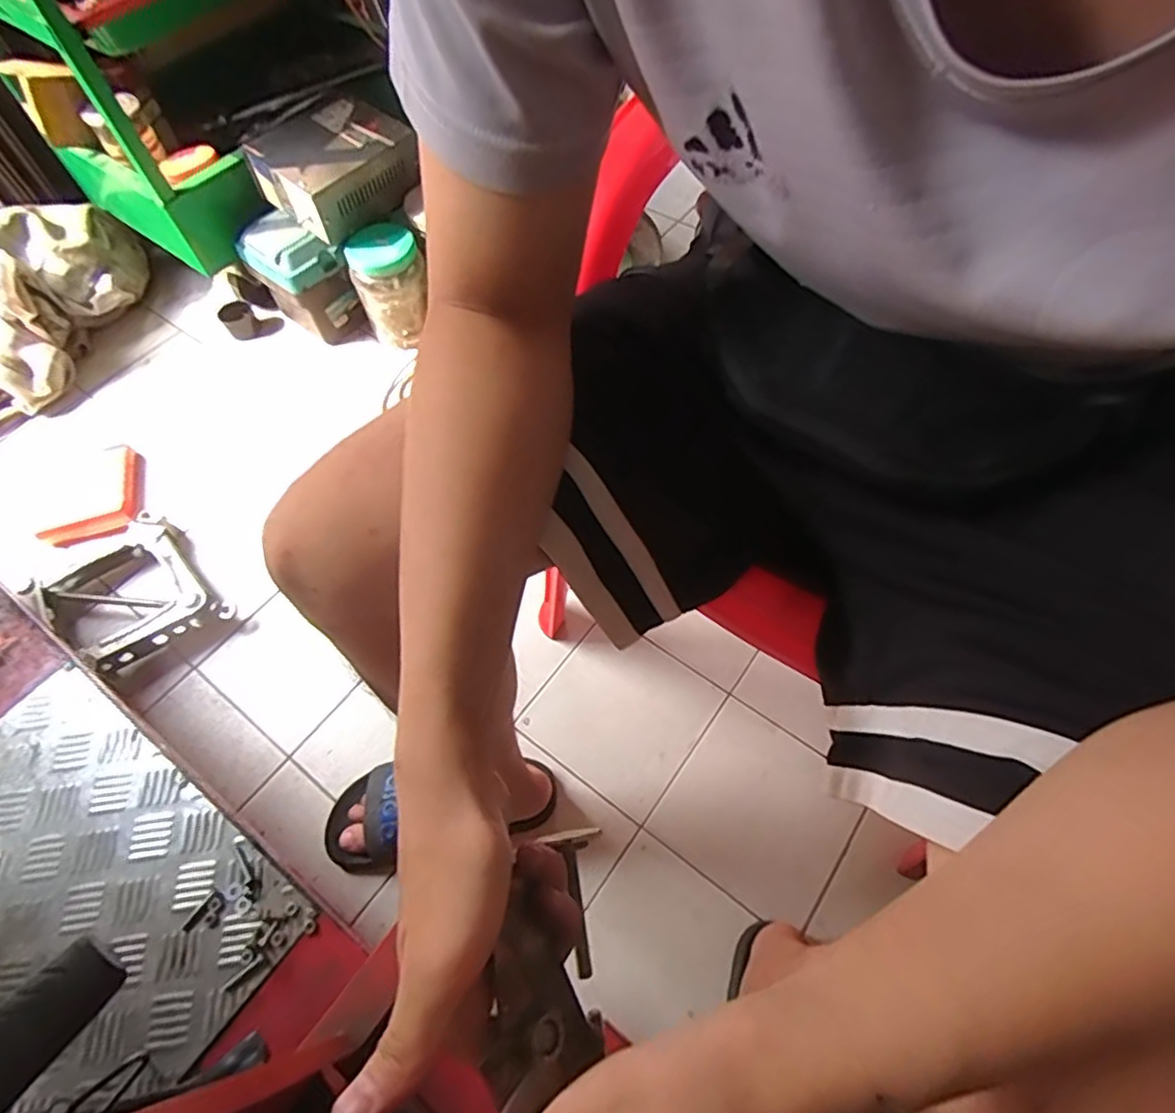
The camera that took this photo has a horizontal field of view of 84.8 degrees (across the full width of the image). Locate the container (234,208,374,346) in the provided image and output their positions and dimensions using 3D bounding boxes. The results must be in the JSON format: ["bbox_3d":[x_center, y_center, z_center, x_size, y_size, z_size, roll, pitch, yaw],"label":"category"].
[{"bbox_3d":[-0.491,-0.469,1.107,0.167,0.184,0.106,31,66,18],"label":"container"}]

